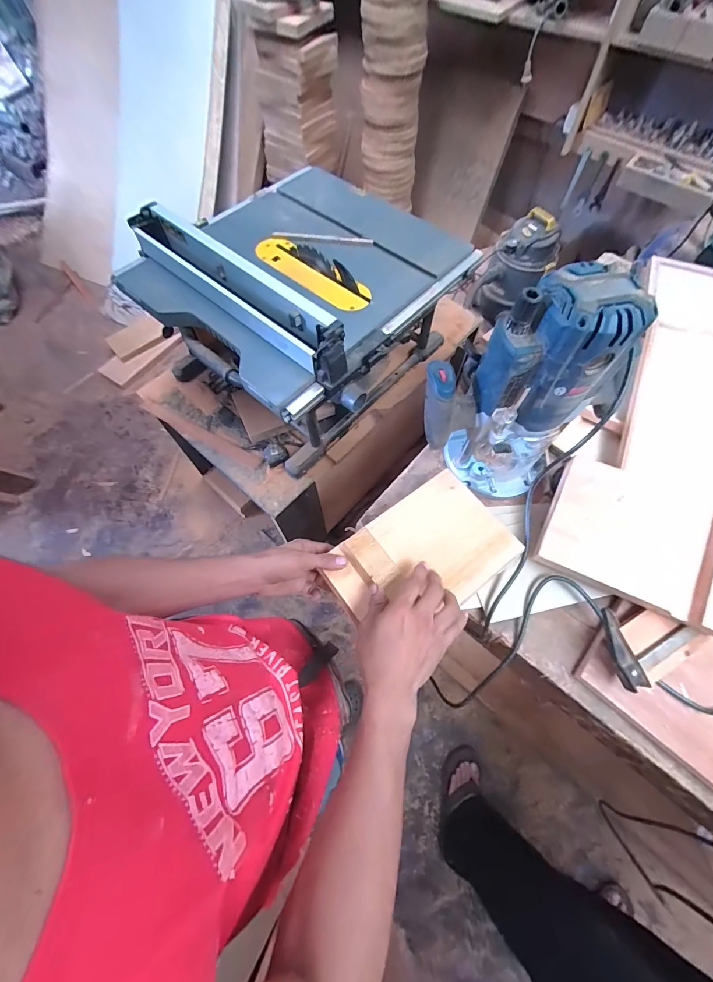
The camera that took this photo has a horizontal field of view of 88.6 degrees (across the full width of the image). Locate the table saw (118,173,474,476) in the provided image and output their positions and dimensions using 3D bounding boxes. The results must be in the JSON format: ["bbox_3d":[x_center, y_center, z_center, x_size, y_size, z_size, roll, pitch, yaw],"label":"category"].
[{"bbox_3d":[-0.141,-0.492,0.980,0.650,0.371,0.641,40,71,18],"label":"table saw"}]

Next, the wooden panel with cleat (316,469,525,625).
[{"bbox_3d":[0.090,0.090,0.512,0.249,0.033,0.163,-33,68,-15],"label":"wooden panel with cleat"}]

